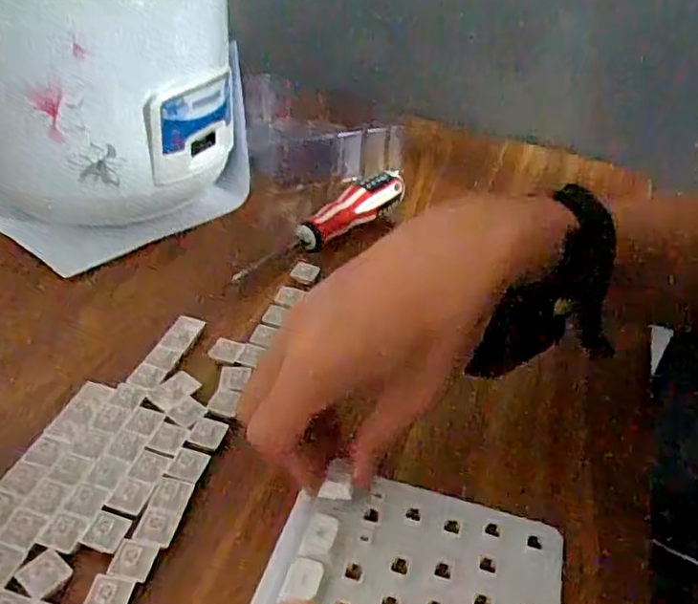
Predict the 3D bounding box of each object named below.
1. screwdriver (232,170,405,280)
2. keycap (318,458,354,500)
[{"bbox_3d":[-0.015,-0.064,0.494,0.028,0.032,0.166,34,45,31],"label":"screwdriver"},{"bbox_3d":[-0.005,0.084,0.302,0.013,0.014,0.013,6,37,0],"label":"keycap"}]

